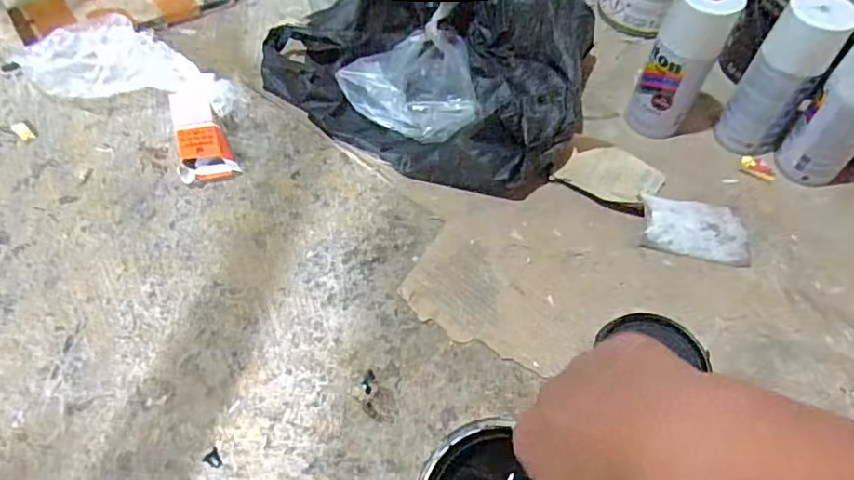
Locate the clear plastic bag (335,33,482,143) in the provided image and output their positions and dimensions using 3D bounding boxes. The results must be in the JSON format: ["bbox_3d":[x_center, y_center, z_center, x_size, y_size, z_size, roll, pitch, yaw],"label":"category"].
[{"bbox_3d":[0.002,-0.188,0.701,0.154,0.042,0.172,25,57,14],"label":"clear plastic bag"}]

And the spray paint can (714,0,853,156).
[{"bbox_3d":[0.377,-0.168,0.635,0.068,0.174,0.062,2,55,-2],"label":"spray paint can"}]

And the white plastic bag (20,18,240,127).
[{"bbox_3d":[-0.331,-0.184,0.651,0.245,0.086,0.061,10,55,3],"label":"white plastic bag"}]

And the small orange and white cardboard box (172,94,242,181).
[{"bbox_3d":[-0.246,-0.111,0.640,0.055,0.028,0.116,-18,58,-15],"label":"small orange and white cardboard box"}]

